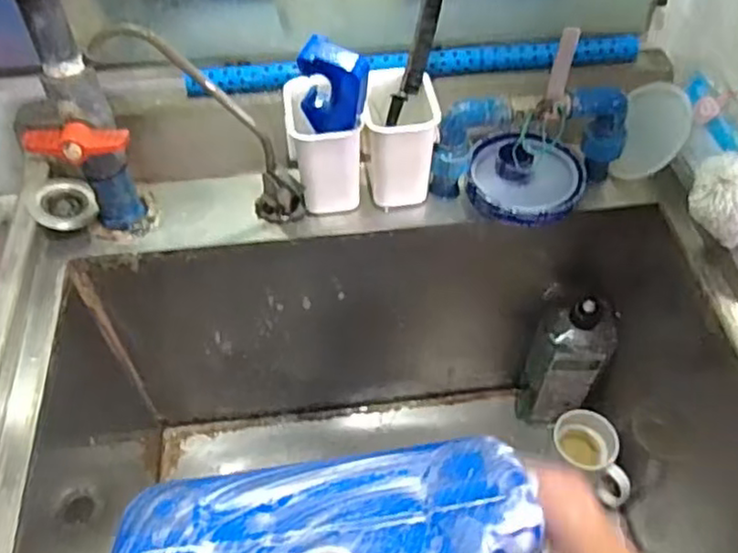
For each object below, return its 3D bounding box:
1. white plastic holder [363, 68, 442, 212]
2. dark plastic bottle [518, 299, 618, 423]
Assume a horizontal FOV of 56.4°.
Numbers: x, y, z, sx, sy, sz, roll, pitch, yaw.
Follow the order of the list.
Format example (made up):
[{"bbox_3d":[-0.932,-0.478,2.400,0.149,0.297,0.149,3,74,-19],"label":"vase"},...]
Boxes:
[{"bbox_3d":[0.032,-0.141,0.707,0.072,0.109,0.087,-1,53,1],"label":"white plastic holder"},{"bbox_3d":[0.250,0.118,0.892,0.092,0.234,0.072,21,57,17],"label":"dark plastic bottle"}]

